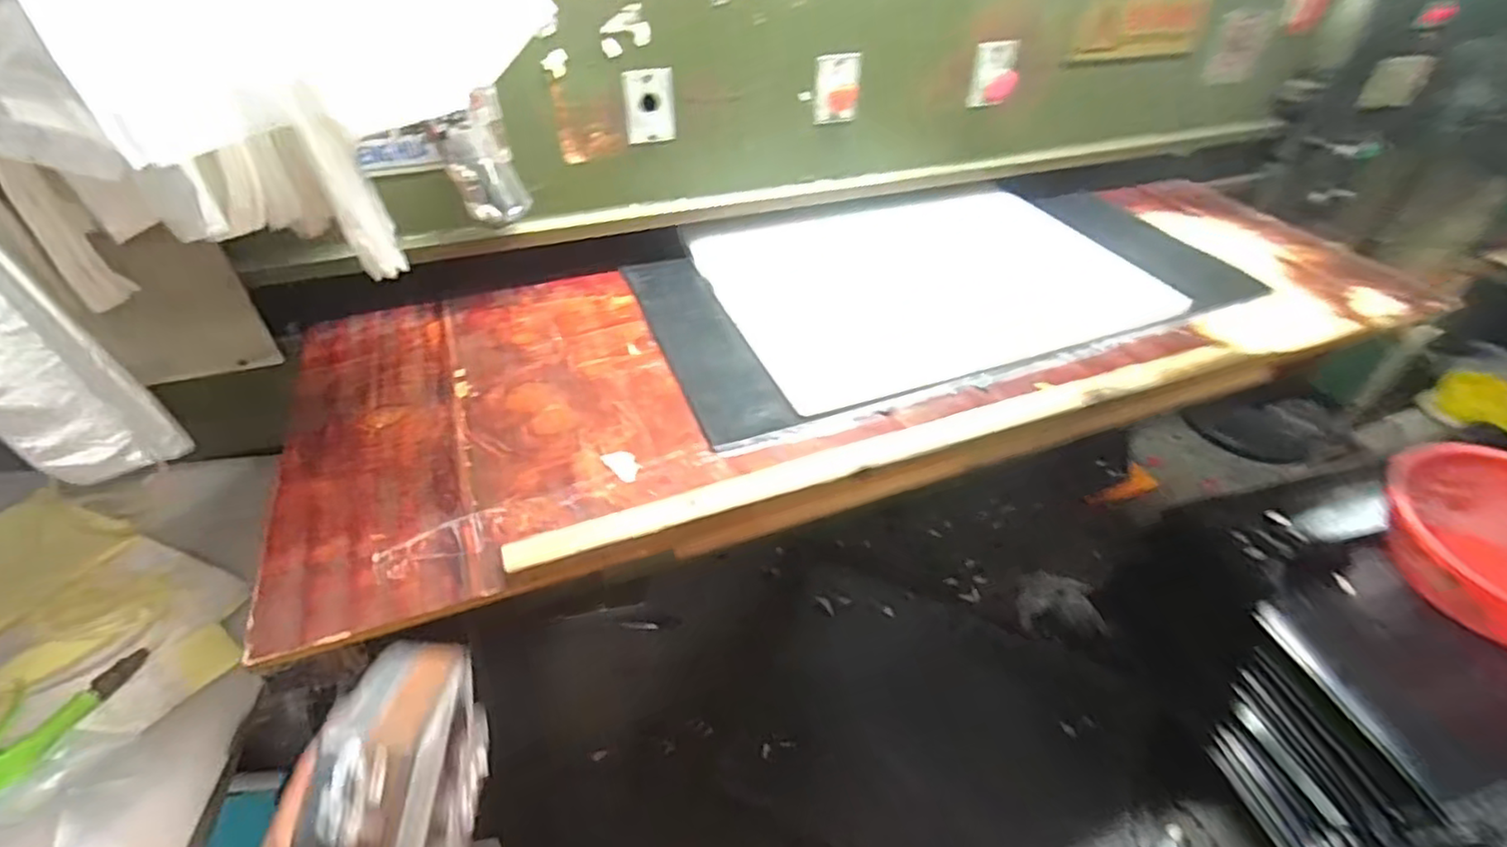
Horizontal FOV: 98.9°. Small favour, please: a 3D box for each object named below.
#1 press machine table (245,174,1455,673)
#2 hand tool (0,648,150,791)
[{"bbox_3d":[0.184,-0.132,0.869,1.482,0.072,0.548,-11,44,-13],"label":"press machine table"},{"bbox_3d":[-0.732,0.325,0.609,0.070,0.048,0.271,20,46,19],"label":"hand tool"}]

